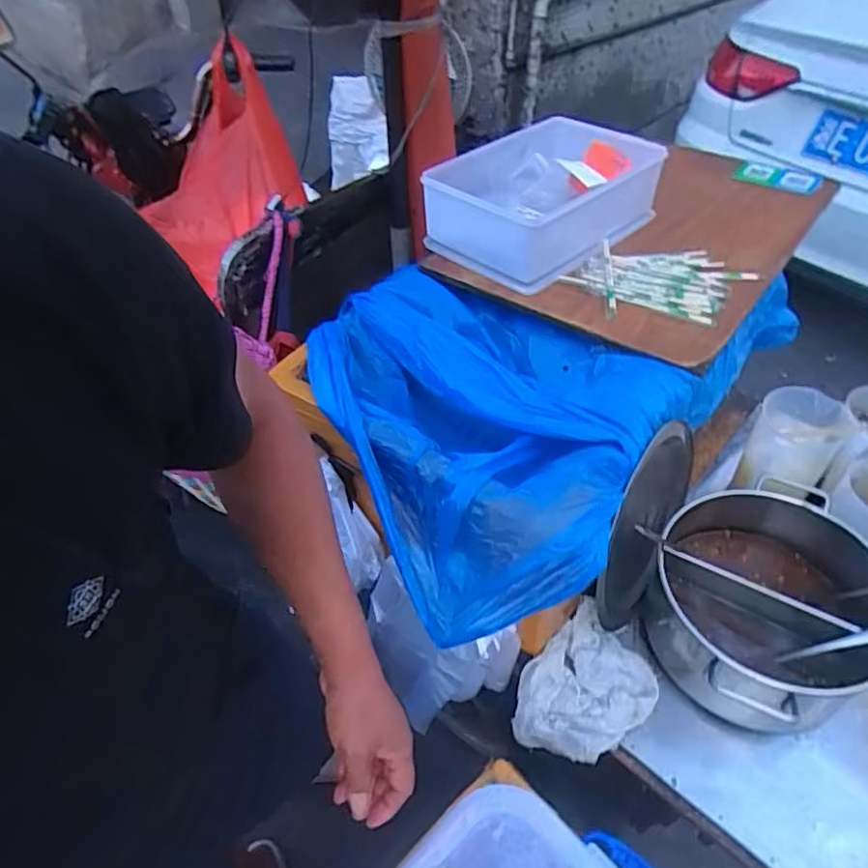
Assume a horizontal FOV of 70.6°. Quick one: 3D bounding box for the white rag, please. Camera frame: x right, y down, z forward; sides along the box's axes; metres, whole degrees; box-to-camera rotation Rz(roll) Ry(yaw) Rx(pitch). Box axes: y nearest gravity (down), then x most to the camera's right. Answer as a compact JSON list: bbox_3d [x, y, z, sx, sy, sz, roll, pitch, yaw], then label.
[{"bbox_3d":[0.216,0.363,0.869,0.157,0.070,0.210,35,56,29],"label":"white rag"}]

